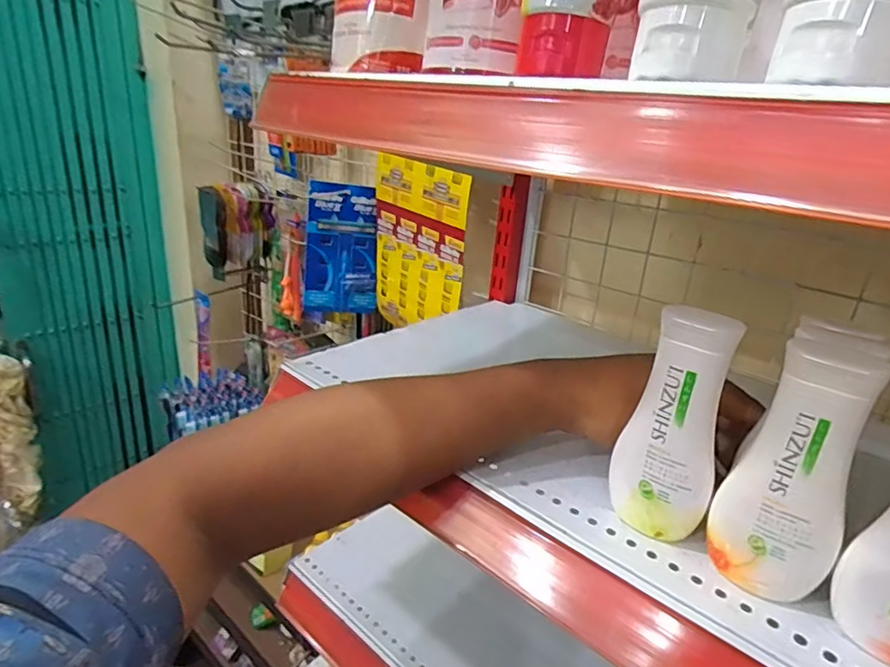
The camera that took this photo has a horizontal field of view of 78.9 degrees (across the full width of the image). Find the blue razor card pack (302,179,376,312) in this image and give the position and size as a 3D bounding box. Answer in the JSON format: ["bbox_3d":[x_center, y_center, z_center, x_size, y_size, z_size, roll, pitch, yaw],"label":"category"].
[{"bbox_3d":[-0.168,-0.134,0.872,0.110,0.202,0.027,0,22,-13],"label":"blue razor card pack"}]

